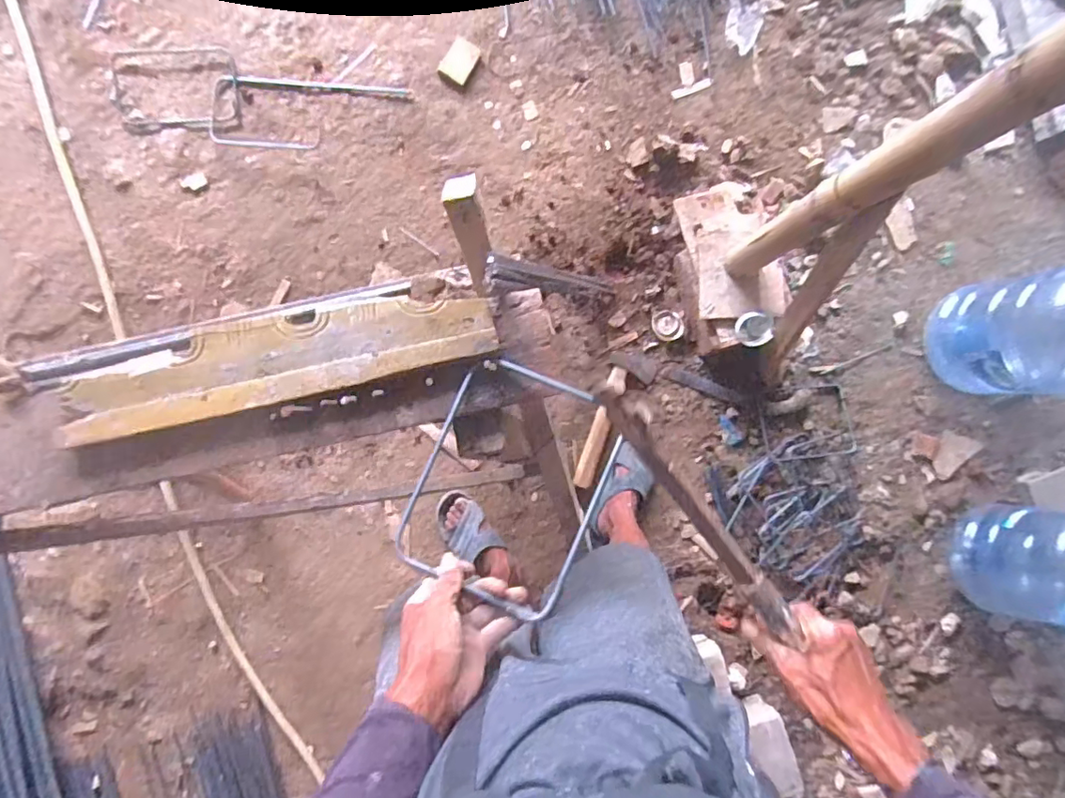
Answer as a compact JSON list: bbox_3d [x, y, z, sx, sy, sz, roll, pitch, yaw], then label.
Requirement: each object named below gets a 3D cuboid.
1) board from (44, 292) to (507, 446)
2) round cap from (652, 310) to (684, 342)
[{"bbox_3d":[-0.252,-0.038,0.561,0.424,0.023,0.075,-13,90,-4],"label":"board"},{"bbox_3d":[0.331,-0.179,1.360,0.066,0.019,0.078,-33,91,-4],"label":"round cap"}]

